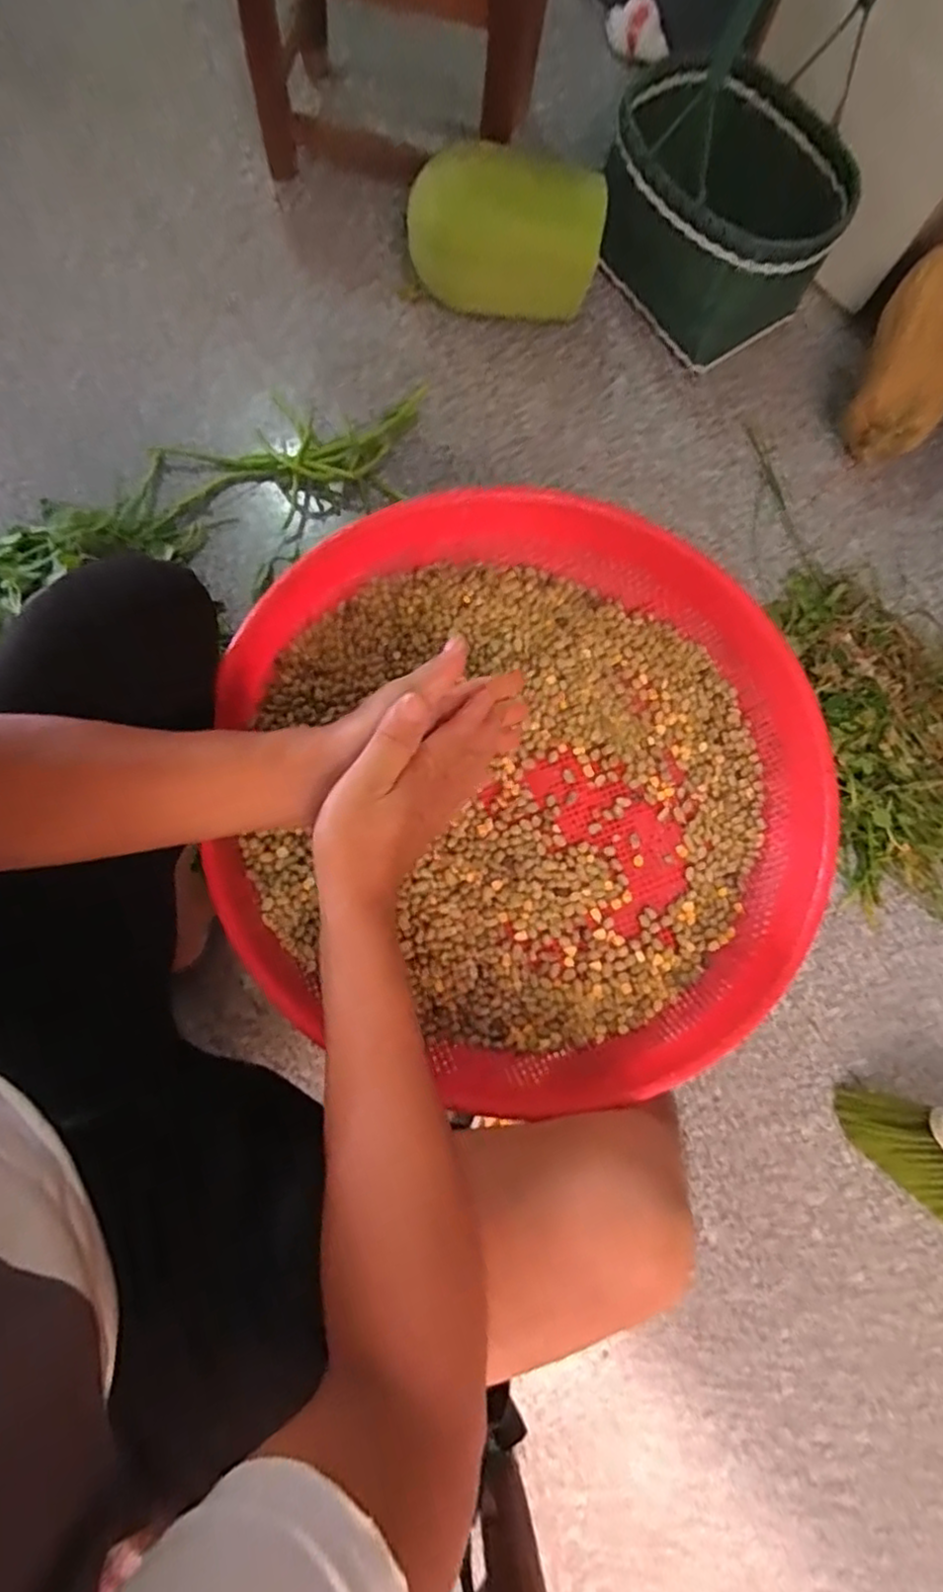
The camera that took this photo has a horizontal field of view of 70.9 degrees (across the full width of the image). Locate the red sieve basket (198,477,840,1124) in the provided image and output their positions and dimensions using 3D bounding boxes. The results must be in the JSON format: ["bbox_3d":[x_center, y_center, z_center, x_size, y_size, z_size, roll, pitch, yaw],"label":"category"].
[{"bbox_3d":[0.048,-0.014,0.515,0.449,0.078,0.457,0,77,-1],"label":"red sieve basket"}]

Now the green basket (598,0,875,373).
[{"bbox_3d":[0.351,-0.846,0.823,0.303,0.433,0.320,22,77,-1],"label":"green basket"}]

